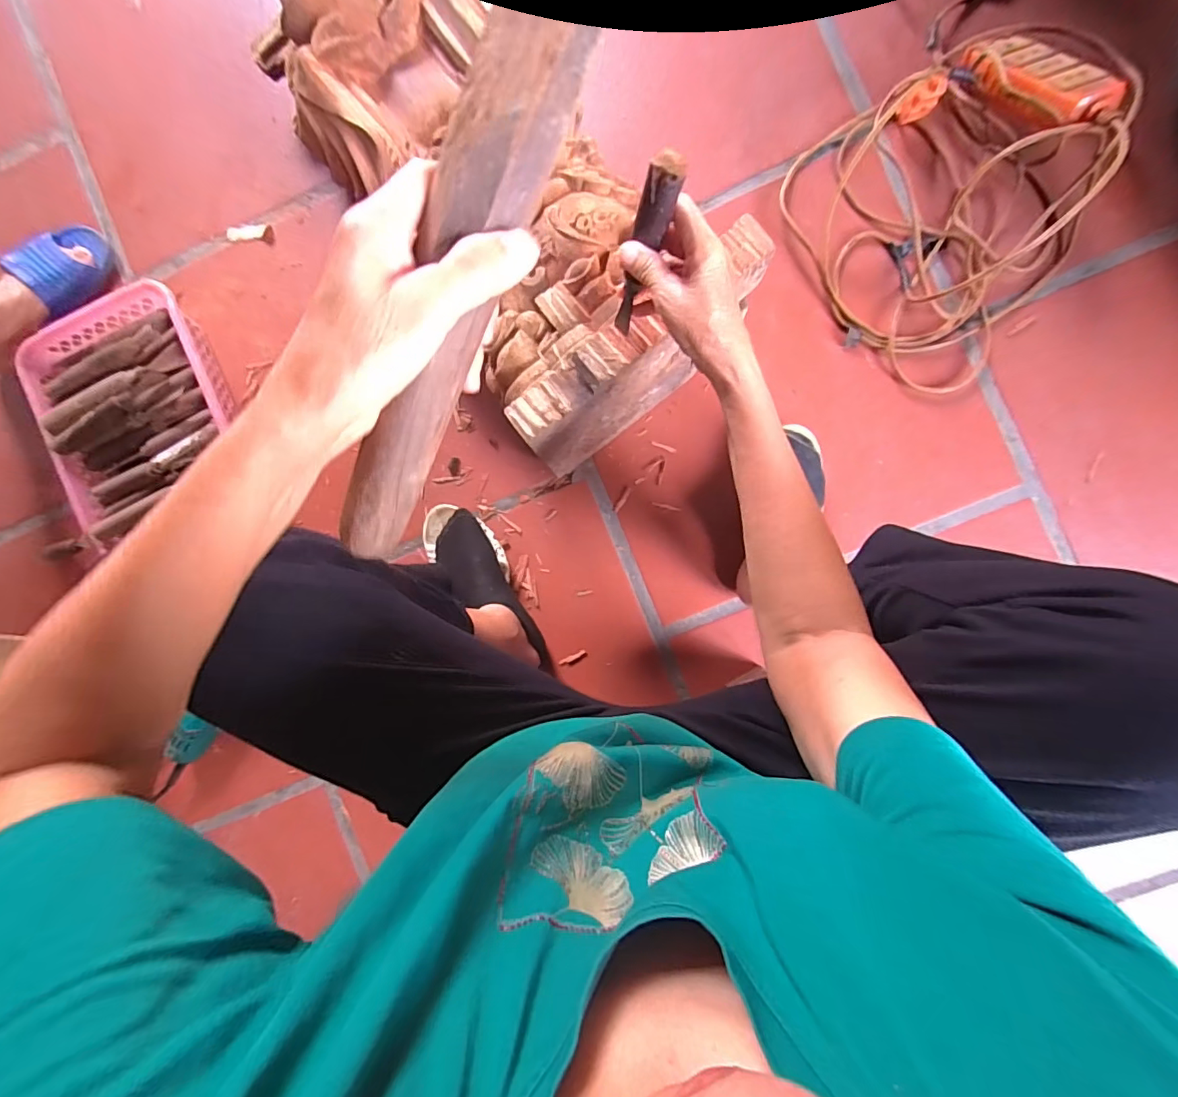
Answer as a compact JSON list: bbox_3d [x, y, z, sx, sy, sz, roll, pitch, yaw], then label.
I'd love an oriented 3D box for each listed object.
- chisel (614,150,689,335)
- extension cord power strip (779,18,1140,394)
[{"bbox_3d":[0.042,-0.231,0.400,0.022,0.148,0.017,37,69,4],"label":"chisel"},{"bbox_3d":[0.455,-0.406,0.585,0.353,0.118,0.360,-27,87,5],"label":"extension cord power strip"}]

